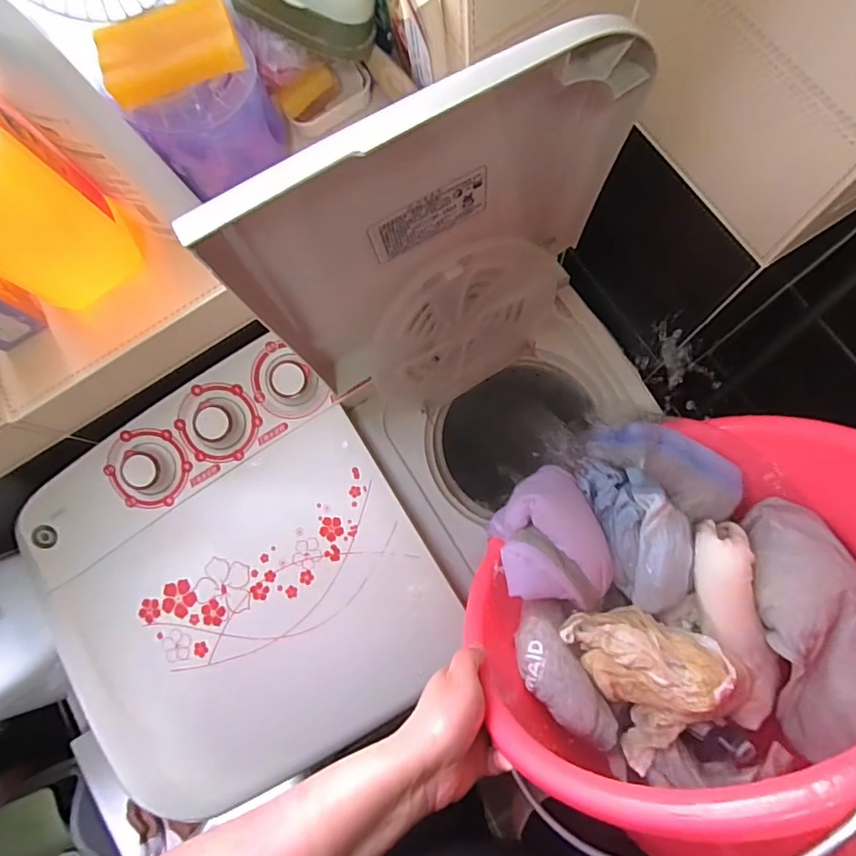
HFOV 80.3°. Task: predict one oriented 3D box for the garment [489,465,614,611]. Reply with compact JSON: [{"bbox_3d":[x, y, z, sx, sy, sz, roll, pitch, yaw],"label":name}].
[{"bbox_3d":[0.117,0.109,0.489,0.098,0.058,0.128,-18,77,2],"label":"garment"}]

